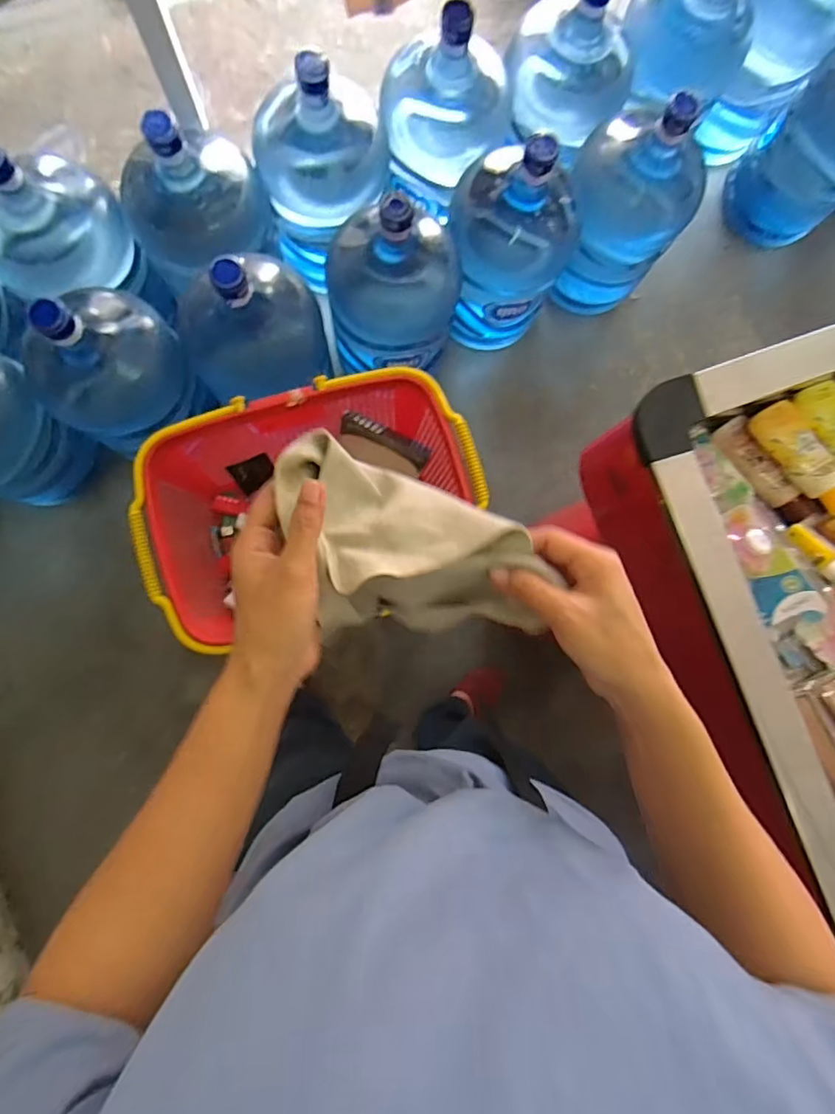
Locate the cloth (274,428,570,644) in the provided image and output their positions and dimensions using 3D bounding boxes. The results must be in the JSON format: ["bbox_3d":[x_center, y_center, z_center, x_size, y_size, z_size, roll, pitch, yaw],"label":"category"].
[{"bbox_3d":[-0.002,-0.013,0.400,0.166,0.076,0.132,-4,86,-4],"label":"cloth"}]

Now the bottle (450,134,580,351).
[{"bbox_3d":[0.192,-0.654,1.165,0.254,0.436,0.271,0,86,-3],"label":"bottle"}]

